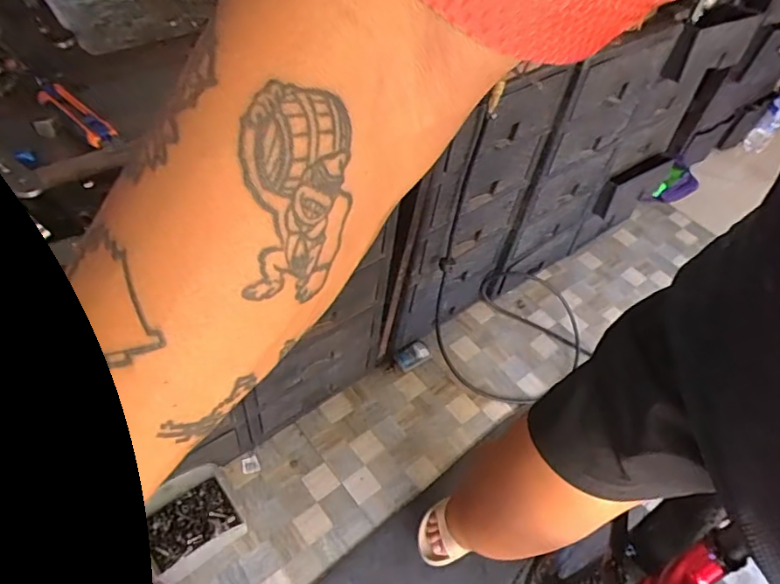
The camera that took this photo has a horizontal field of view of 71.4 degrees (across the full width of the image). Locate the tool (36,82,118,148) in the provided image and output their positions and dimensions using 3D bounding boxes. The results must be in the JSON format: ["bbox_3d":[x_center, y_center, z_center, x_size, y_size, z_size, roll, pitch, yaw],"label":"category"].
[{"bbox_3d":[-0.328,-0.188,0.558,0.140,0.014,0.030,37,55,23],"label":"tool"}]

